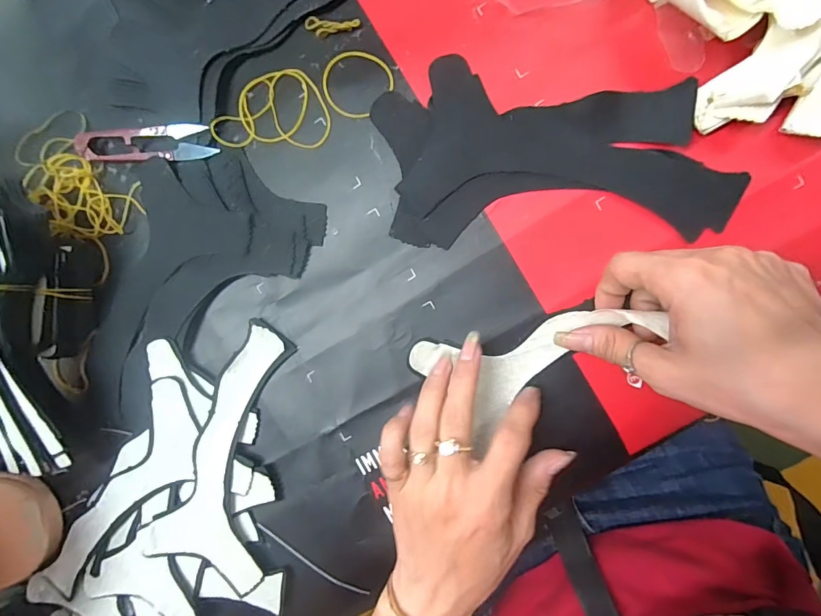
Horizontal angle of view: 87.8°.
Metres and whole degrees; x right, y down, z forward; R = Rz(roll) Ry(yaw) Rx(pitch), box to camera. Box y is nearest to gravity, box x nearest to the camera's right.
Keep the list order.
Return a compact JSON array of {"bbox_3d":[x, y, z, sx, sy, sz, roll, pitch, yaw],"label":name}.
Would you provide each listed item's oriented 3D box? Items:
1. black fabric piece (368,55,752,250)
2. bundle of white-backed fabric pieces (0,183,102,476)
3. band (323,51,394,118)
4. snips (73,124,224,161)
[{"bbox_3d":[0.085,-0.093,0.259,0.208,0.010,0.107,3,93,8],"label":"black fabric piece"},{"bbox_3d":[-0.262,0.006,0.277,0.082,0.077,0.208,-18,90,9],"label":"bundle of white-backed fabric pieces"},{"bbox_3d":[-0.036,-0.146,0.277,0.044,0.004,0.041,0,93,8],"label":"band"},{"bbox_3d":[-0.183,-0.114,0.294,0.098,0.011,0.023,2,93,8],"label":"snips"}]

